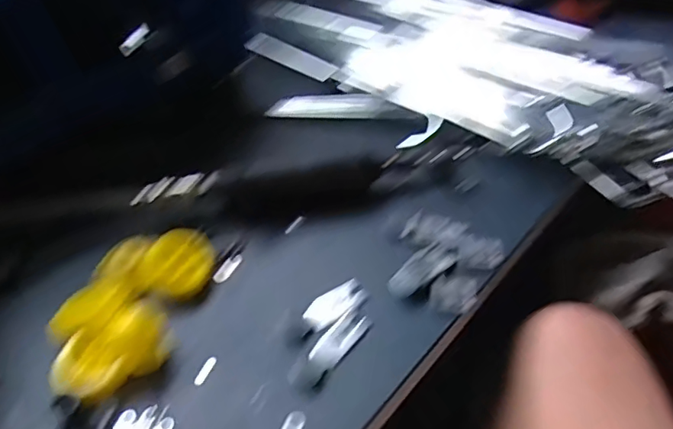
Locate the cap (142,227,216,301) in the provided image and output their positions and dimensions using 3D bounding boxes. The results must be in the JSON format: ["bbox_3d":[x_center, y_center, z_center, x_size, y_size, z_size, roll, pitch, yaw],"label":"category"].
[{"bbox_3d":[-0.120,0.038,0.411,0.046,0.020,0.058,10,44,9],"label":"cap"}]

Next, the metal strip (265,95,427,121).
[{"bbox_3d":[0.009,-0.117,0.581,0.166,0.007,0.032,5,61,16],"label":"metal strip"}]

